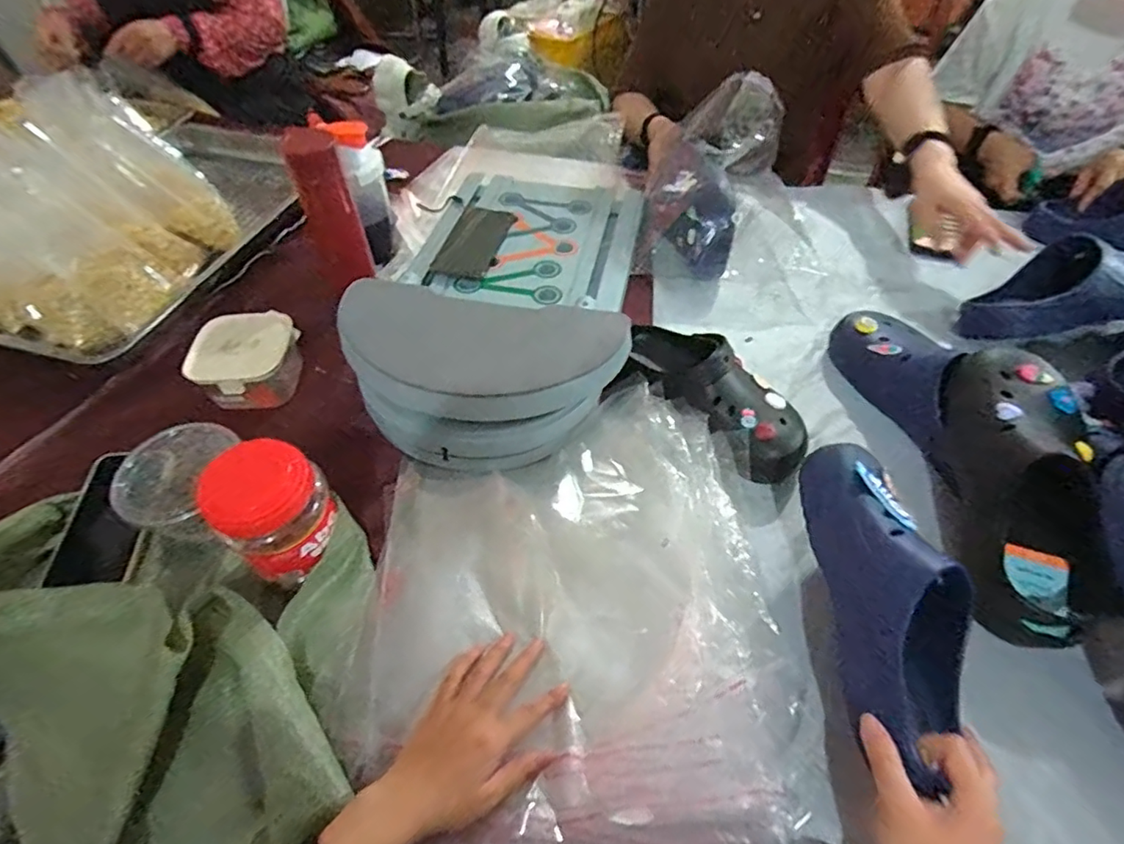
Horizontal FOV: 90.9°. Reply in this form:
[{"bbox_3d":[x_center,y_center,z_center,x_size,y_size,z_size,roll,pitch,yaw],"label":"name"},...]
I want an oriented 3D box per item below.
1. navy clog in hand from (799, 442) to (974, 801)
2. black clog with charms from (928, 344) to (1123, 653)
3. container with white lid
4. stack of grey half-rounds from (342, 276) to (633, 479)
[{"bbox_3d":[0.261,0.125,0.435,0.101,0.088,0.234,-3,62,-2],"label":"navy clog in hand"},{"bbox_3d":[0.424,0.060,0.516,0.110,0.097,0.277,1,76,1],"label":"black clog with charms"},{"bbox_3d":[-0.385,-0.075,0.681,0.109,0.062,0.111,-3,51,-2],"label":"container with white lid"},{"bbox_3d":[-0.098,-0.041,0.618,0.312,0.111,0.169,8,52,7],"label":"stack of grey half-rounds"}]

